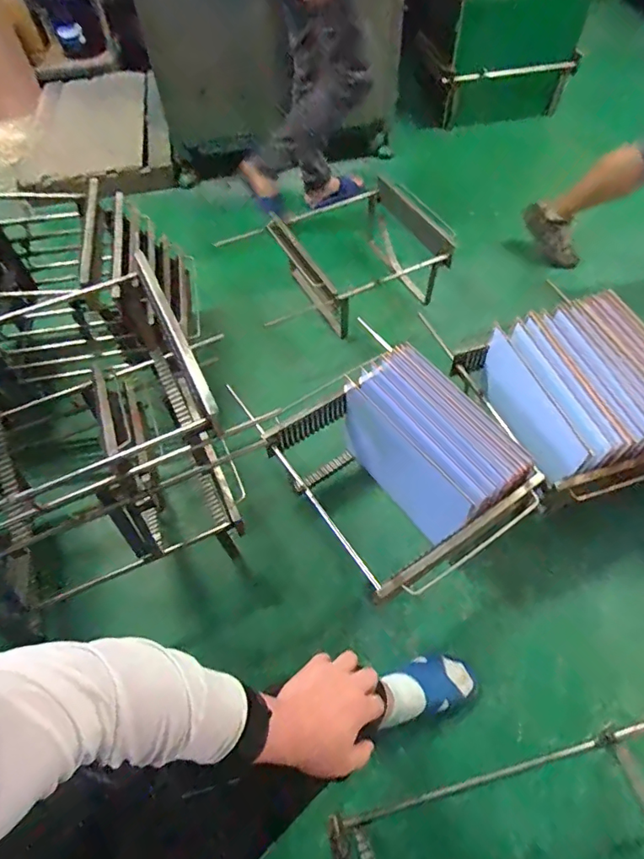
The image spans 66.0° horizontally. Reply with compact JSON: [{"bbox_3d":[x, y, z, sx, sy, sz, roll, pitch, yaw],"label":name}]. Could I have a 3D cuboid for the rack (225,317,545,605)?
[{"bbox_3d":[0.173,0.111,1.140,0.420,0.274,0.483,-31,60,-18],"label":"rack"}]

